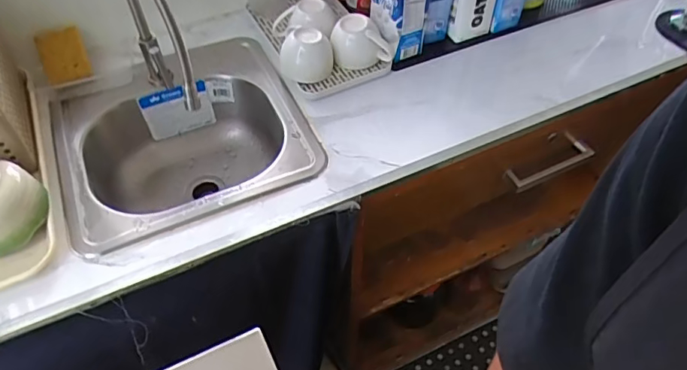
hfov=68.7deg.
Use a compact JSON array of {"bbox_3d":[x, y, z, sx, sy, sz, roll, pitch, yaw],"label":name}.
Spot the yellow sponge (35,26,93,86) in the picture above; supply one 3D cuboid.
[{"bbox_3d":[-0.472,-0.217,0.847,0.069,0.013,0.090,-20,90,-18],"label":"yellow sponge"}]

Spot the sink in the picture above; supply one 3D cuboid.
[{"bbox_3d":[-0.258,-0.044,0.859,0.377,0.162,0.340,-20,54,-16],"label":"sink"}]

